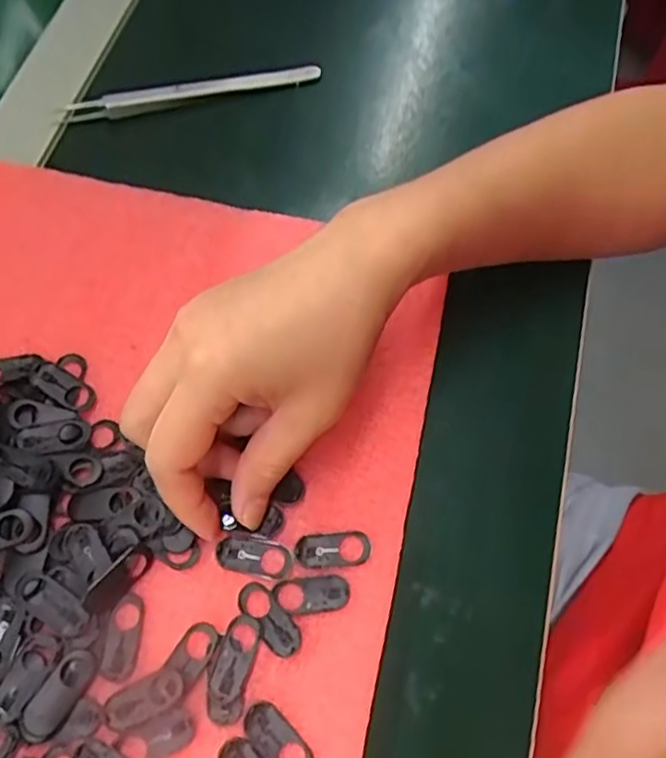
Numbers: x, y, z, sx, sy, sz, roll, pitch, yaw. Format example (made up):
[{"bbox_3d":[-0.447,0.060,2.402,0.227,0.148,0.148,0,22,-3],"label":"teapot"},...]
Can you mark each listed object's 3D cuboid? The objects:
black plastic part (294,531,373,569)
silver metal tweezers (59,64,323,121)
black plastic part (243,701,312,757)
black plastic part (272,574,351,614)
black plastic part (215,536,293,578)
[{"bbox_3d":[0.000,0.070,0.275,0.031,0.004,0.014,-4,66,-4],"label":"black plastic part"},{"bbox_3d":[-0.080,-0.169,0.386,0.145,0.011,0.014,-15,68,-8],"label":"silver metal tweezers"},{"bbox_3d":[-0.020,0.136,0.246,0.031,0.004,0.014,40,71,14],"label":"black plastic part"},{"bbox_3d":[-0.009,0.087,0.268,0.031,0.004,0.013,-6,67,-4],"label":"black plastic part"},{"bbox_3d":[-0.032,0.073,0.274,0.032,0.004,0.014,11,66,3],"label":"black plastic part"}]

